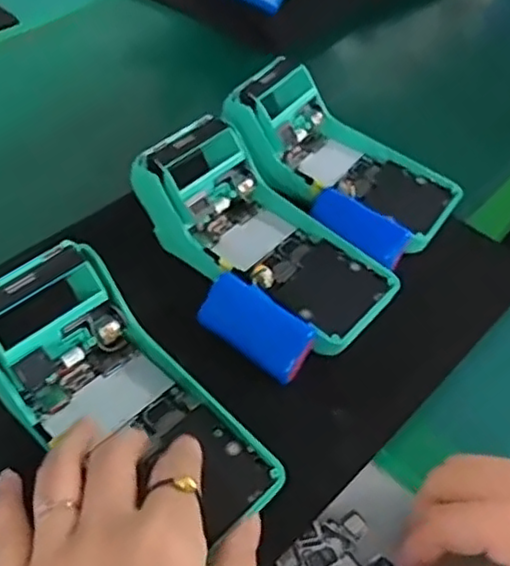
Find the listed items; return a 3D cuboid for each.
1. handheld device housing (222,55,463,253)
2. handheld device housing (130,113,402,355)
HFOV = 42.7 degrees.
[{"bbox_3d":[0.061,-0.097,0.467,0.175,0.064,0.087,28,49,20],"label":"handheld device housing"},{"bbox_3d":[0.007,-0.030,0.416,0.168,0.055,0.079,39,52,10],"label":"handheld device housing"}]

